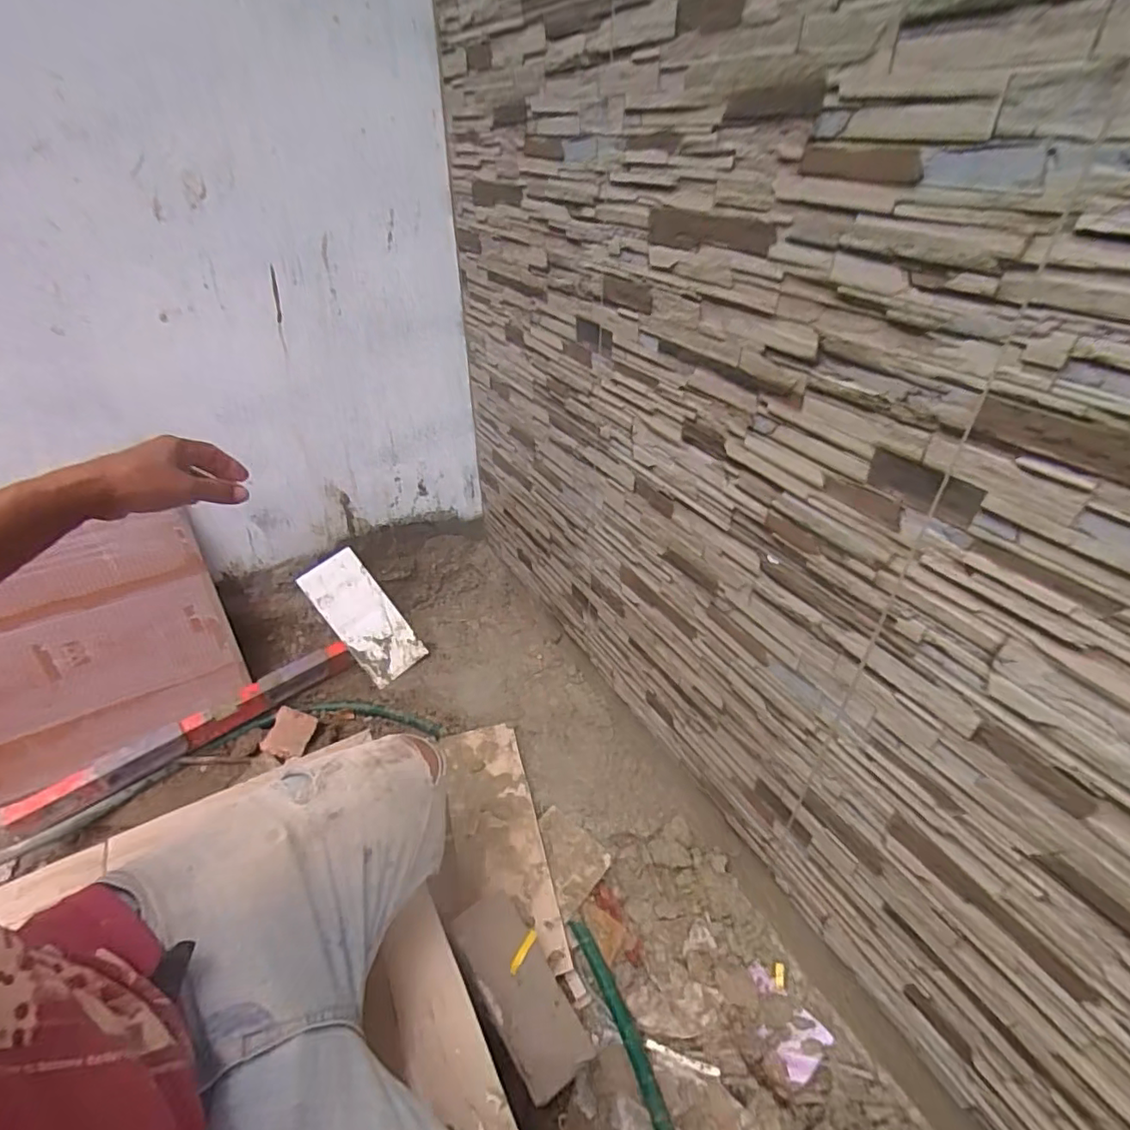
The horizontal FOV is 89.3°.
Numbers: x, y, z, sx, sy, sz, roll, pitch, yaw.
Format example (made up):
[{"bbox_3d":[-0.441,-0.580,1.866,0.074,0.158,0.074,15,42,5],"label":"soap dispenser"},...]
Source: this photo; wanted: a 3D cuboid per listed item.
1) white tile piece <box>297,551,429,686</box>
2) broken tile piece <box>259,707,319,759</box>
[{"bbox_3d":[-0.372,0.099,1.062,0.111,0.246,0.015,-38,10,-21],"label":"white tile piece"},{"bbox_3d":[-0.472,0.289,0.979,0.067,0.008,0.077,25,73,-4],"label":"broken tile piece"}]

